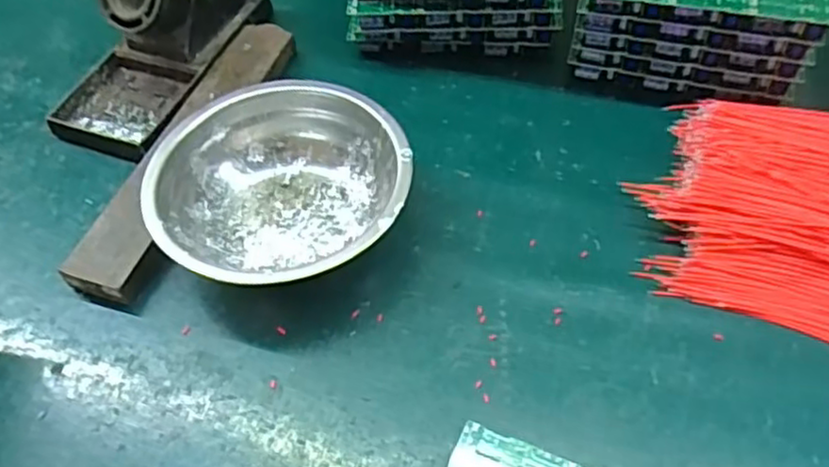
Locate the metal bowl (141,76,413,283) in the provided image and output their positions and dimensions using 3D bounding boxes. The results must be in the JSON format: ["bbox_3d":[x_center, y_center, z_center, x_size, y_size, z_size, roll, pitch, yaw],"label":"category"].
[{"bbox_3d":[-0.066,-0.023,0.363,0.124,0.040,0.122,-2,54,3],"label":"metal bowl"}]

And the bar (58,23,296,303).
[{"bbox_3d":[-0.125,-0.050,0.399,0.038,0.019,0.202,13,56,14],"label":"bar"}]

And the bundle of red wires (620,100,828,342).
[{"bbox_3d":[0.184,-0.011,0.345,0.136,0.022,0.147,6,54,9],"label":"bundle of red wires"}]

